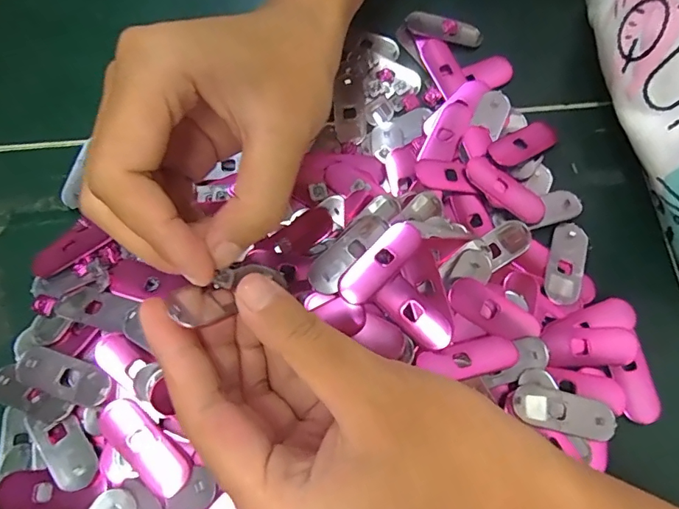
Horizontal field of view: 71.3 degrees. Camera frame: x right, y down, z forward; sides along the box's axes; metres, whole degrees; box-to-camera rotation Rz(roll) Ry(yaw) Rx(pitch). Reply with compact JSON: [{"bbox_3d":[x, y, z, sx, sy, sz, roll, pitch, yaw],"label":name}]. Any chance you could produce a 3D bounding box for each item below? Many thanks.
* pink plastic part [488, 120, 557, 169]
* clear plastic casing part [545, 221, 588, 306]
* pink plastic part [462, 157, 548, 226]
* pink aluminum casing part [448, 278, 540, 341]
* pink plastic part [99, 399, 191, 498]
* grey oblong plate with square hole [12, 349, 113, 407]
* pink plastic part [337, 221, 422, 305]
[{"bbox_3d":[0.106,-0.064,0.277,0.045,0.009,0.018,-28,74,-9],"label":"pink plastic part"},{"bbox_3d":[0.122,0.005,0.253,0.016,0.007,0.049,21,73,6],"label":"clear plastic casing part"},{"bbox_3d":[0.093,-0.037,0.264,0.049,0.008,0.018,36,75,11],"label":"pink plastic part"},{"bbox_3d":[0.076,0.029,0.237,0.047,0.012,0.020,32,74,10],"label":"pink aluminum casing part"},{"bbox_3d":[-0.088,0.085,0.212,0.050,0.004,0.019,40,76,12],"label":"pink plastic part"},{"bbox_3d":[-0.135,0.059,0.229,0.055,0.009,0.016,17,73,5],"label":"grey oblong plate with square hole"},{"bbox_3d":[0.019,0.004,0.232,0.049,0.007,0.017,-43,77,-13],"label":"pink plastic part"}]

